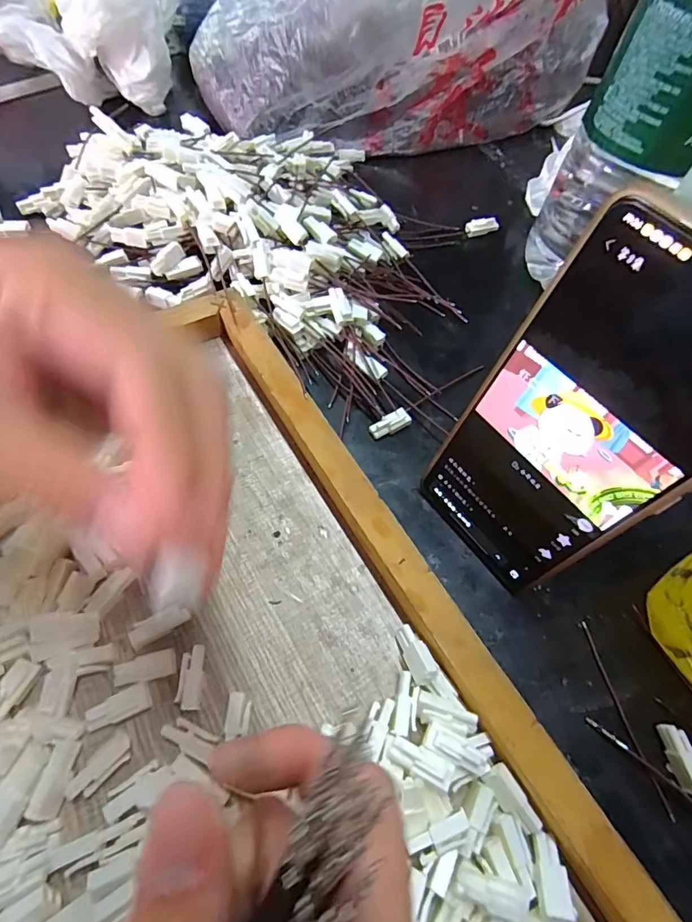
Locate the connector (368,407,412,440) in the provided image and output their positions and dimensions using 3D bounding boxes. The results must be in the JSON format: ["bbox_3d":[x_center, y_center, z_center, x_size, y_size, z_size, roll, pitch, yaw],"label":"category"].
[{"bbox_3d":[0.027,-0.023,0.278,0.026,0.007,0.010,-23,66,-17],"label":"connector"}]

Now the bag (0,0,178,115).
[{"bbox_3d":[-0.227,-0.402,0.415,0.146,0.087,0.122,10,60,0],"label":"bag"}]

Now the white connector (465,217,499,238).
[{"bbox_3d":[0.114,-0.197,0.383,0.028,0.009,0.011,-7,62,-10],"label":"white connector"}]

